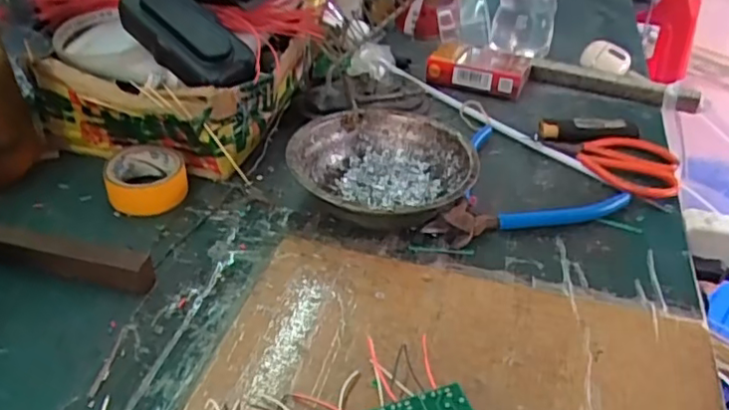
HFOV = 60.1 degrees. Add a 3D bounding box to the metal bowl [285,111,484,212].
[{"bbox_3d":[0.012,-0.020,0.438,0.122,0.041,0.122,2,37,-1],"label":"metal bowl"}]

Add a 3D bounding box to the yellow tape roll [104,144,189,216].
[{"bbox_3d":[-0.152,-0.018,0.441,0.052,0.024,0.055,2,37,-1],"label":"yellow tape roll"}]

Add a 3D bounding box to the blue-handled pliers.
[{"bbox_3d":[0.096,-0.011,0.452,0.135,0.015,0.134,-27,46,-33],"label":"blue-handled pliers"}]

